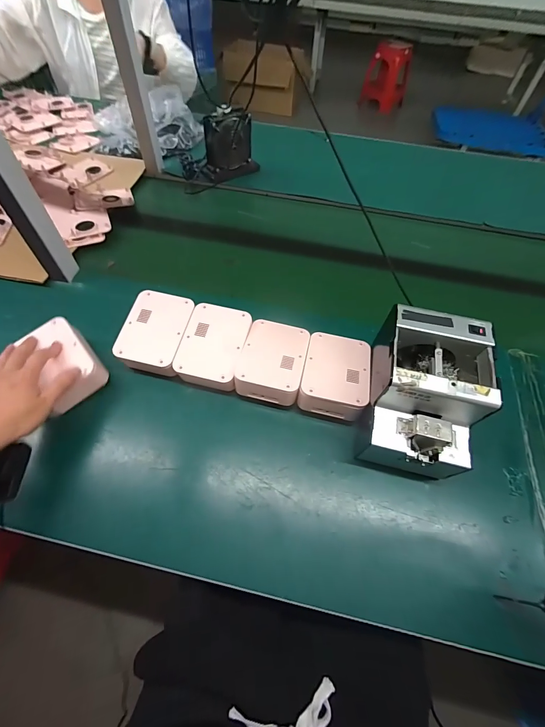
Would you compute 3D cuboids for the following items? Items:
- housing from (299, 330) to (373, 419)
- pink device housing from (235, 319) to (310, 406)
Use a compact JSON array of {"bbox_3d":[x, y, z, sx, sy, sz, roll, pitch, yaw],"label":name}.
[{"bbox_3d":[0.098,0.014,0.485,0.097,0.041,0.129,12,58,5],"label":"housing"},{"bbox_3d":[0.002,-0.007,0.496,0.097,0.037,0.128,12,58,5],"label":"pink device housing"}]

